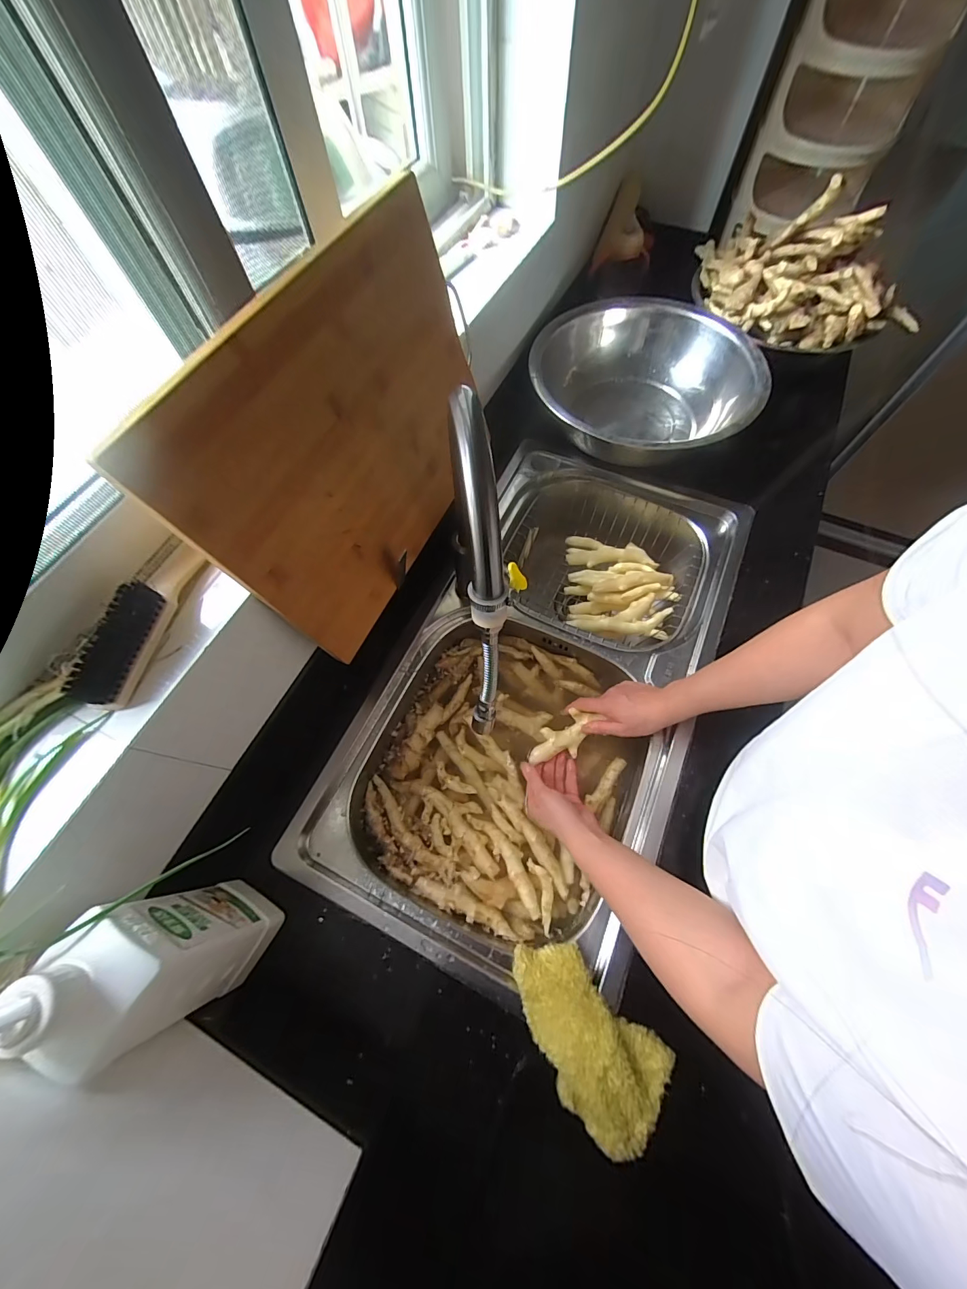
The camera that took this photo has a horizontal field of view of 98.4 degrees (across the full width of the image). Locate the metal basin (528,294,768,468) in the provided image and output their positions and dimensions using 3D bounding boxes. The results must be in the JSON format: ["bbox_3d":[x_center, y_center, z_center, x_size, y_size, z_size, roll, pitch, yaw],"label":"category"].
[{"bbox_3d":[0.278,-0.444,0.735,0.351,0.113,0.371,0,65,1],"label":"metal basin"}]

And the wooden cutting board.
[{"bbox_3d":[-0.120,-0.200,0.432,0.019,0.278,0.363,20,69,30],"label":"wooden cutting board"}]

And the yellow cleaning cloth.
[{"bbox_3d":[0.097,0.382,0.412,0.164,0.039,0.095,42,73,18],"label":"yellow cleaning cloth"}]

